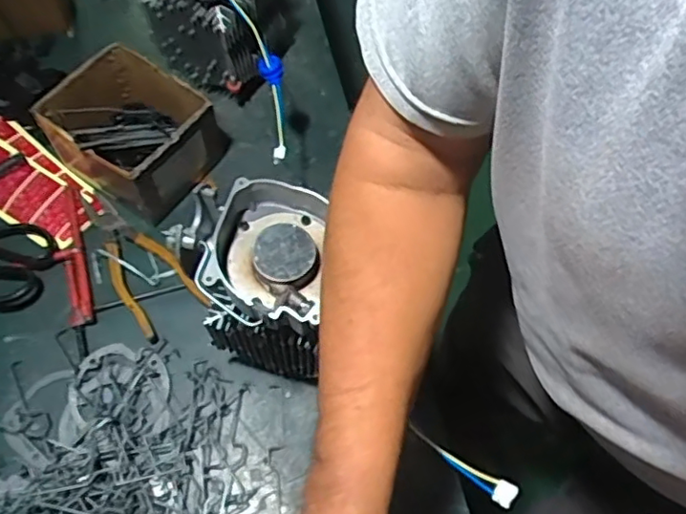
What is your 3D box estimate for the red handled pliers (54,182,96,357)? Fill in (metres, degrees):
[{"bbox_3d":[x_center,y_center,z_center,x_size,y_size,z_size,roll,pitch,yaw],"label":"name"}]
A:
[{"bbox_3d":[-0.302,0.008,0.684,0.031,0.009,0.219,-15,66,-9],"label":"red handled pliers"}]

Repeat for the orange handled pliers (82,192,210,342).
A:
[{"bbox_3d":[-0.238,-0.008,0.690,0.073,0.017,0.208,-35,70,-17],"label":"orange handled pliers"}]

